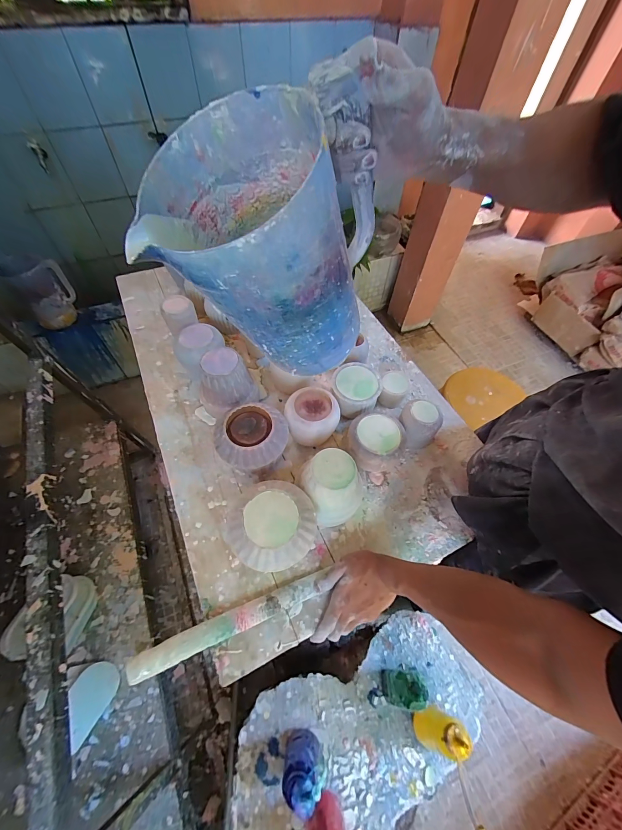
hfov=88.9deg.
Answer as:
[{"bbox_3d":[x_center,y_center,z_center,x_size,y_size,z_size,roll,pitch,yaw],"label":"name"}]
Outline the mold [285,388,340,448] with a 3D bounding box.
[{"bbox_3d":[0.005,0.008,0.615,0.101,0.084,0.106,0,57,-2],"label":"mold"}]

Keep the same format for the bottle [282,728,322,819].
[{"bbox_3d":[-0.013,0.637,0.571,0.070,0.229,0.065,2,57,-1],"label":"bottle"}]

